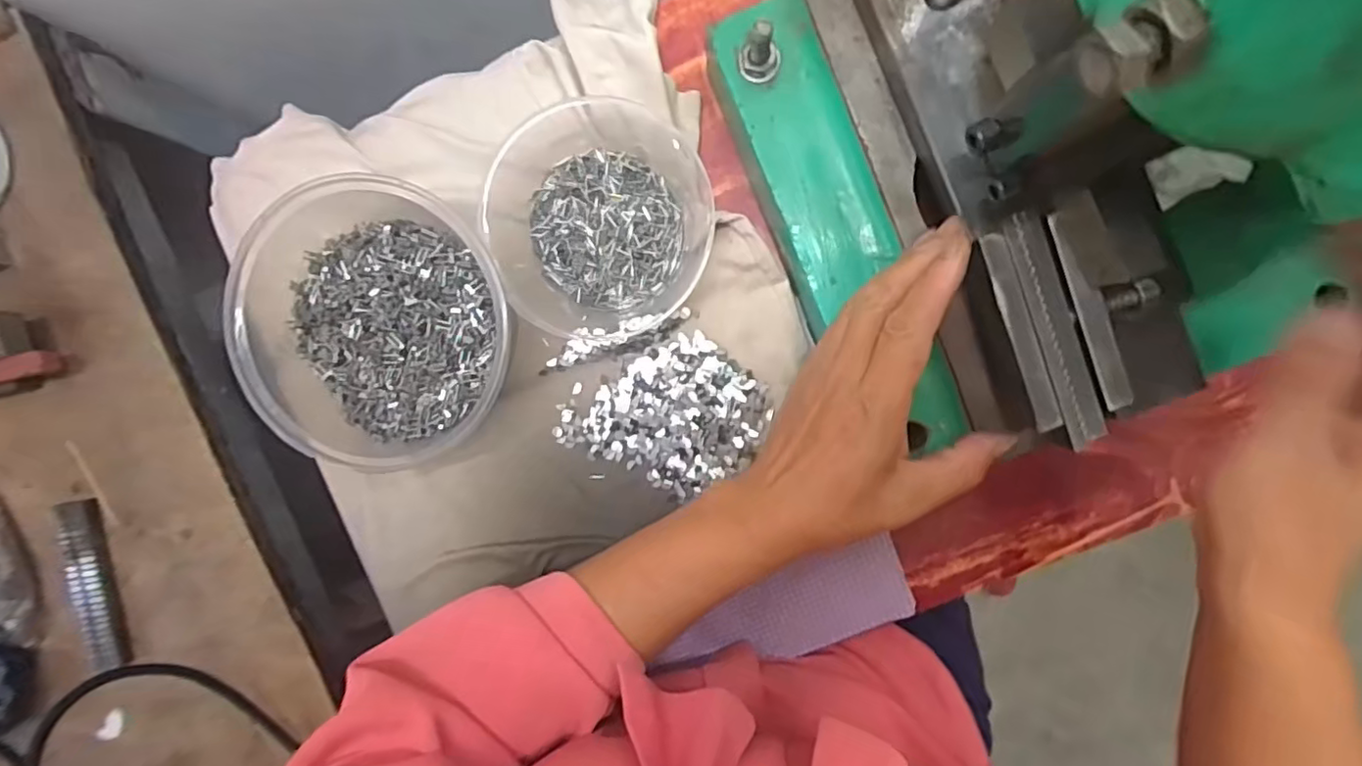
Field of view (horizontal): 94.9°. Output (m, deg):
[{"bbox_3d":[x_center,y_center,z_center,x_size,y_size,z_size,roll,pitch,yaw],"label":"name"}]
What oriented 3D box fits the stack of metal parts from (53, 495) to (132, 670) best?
[{"bbox_3d":[-0.342,0.118,0.364,0.020,0.018,0.100,-8,94,3],"label":"stack of metal parts"}]

